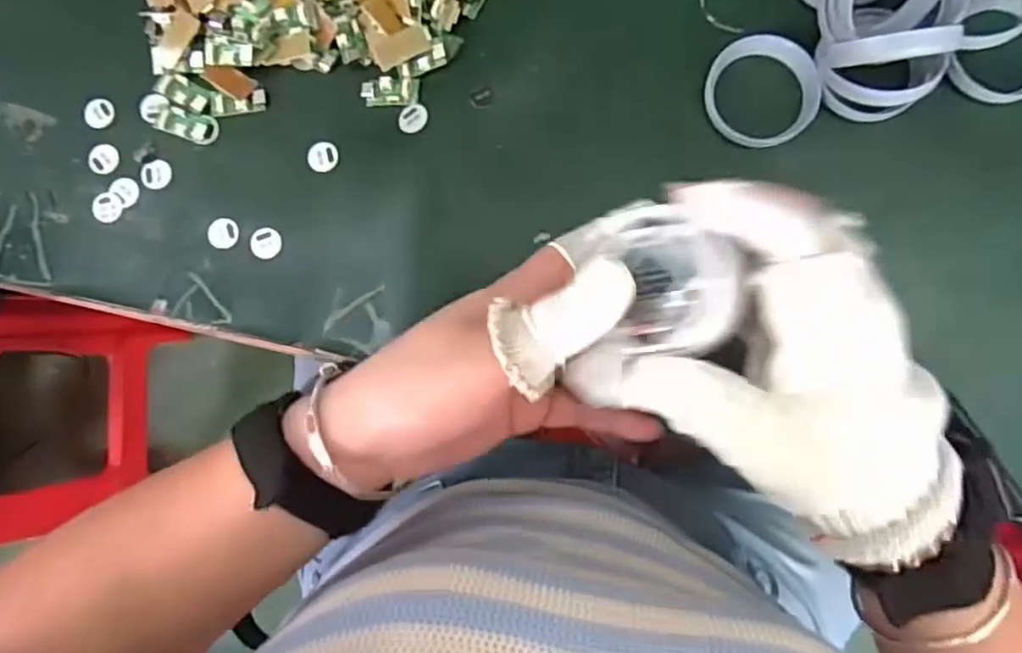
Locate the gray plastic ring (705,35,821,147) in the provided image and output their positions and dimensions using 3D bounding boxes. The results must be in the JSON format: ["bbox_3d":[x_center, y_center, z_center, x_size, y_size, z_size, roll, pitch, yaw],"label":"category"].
[{"bbox_3d":[0.137,-0.128,0.352,0.059,0.021,0.054,0,88,2],"label":"gray plastic ring"}]

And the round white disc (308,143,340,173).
[{"bbox_3d":[-0.107,-0.096,0.363,0.017,0.004,0.017,0,88,2],"label":"round white disc"}]

